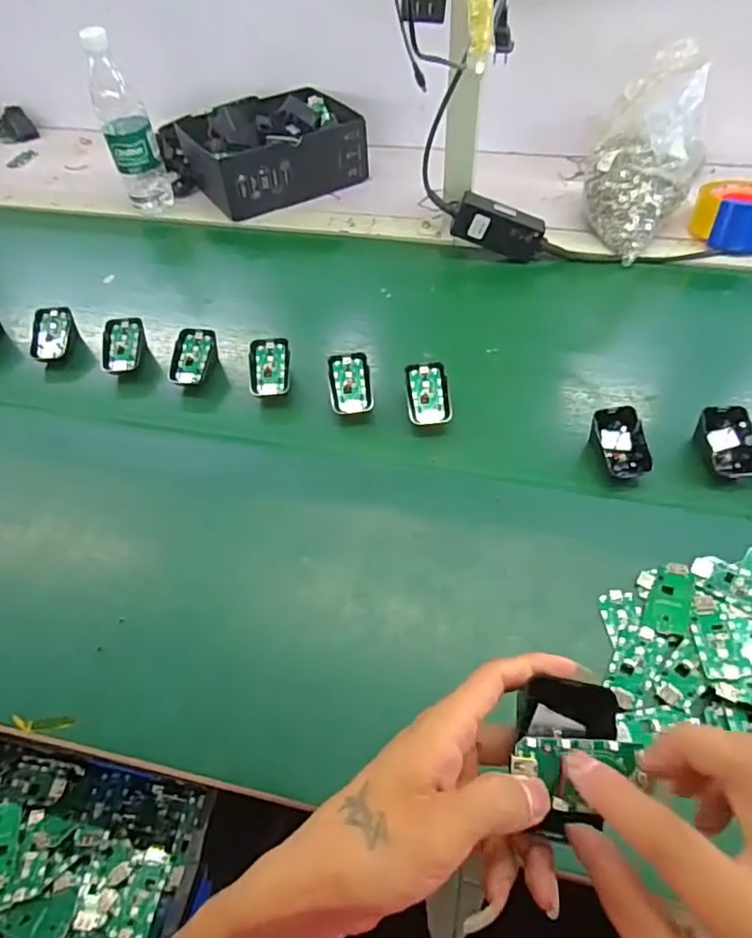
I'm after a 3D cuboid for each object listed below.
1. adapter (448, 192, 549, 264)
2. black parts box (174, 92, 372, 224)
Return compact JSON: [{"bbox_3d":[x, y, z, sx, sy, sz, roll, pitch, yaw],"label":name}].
[{"bbox_3d":[0.161,-0.312,0.749,0.122,0.057,0.027,19,54,-7],"label":"adapter"},{"bbox_3d":[-0.147,-0.492,0.892,0.250,0.096,0.162,-28,56,-17],"label":"black parts box"}]

